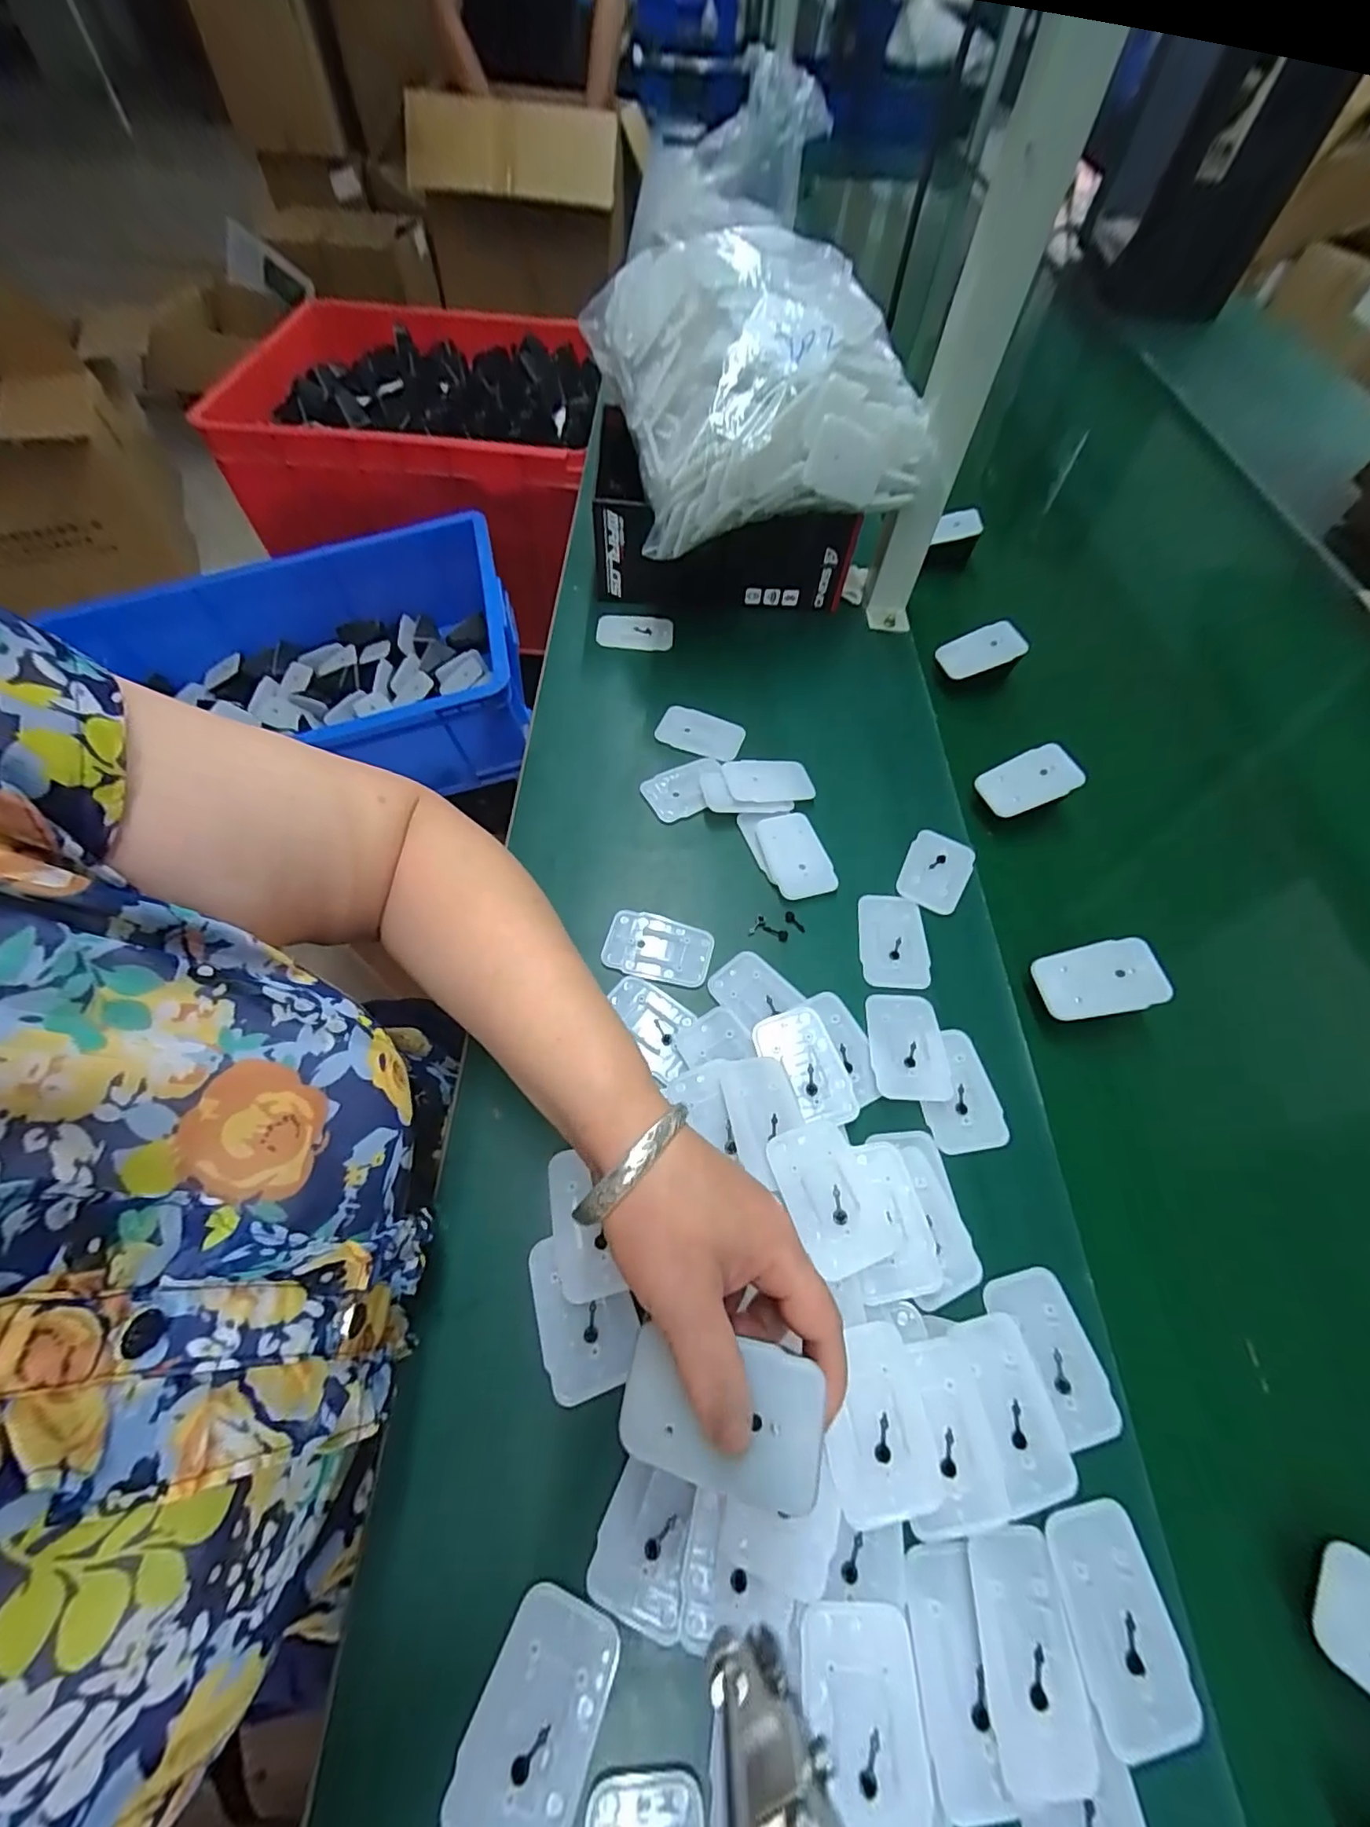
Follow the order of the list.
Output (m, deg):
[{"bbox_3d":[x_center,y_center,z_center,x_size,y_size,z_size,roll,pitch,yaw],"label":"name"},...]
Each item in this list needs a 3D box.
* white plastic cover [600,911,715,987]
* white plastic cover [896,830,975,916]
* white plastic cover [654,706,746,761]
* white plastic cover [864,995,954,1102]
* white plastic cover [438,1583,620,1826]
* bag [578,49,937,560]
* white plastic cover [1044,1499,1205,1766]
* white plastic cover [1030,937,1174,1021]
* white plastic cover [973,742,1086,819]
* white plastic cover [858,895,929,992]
[{"bbox_3d":[-0.018,0.023,0.392,0.069,0.004,0.045,14,61,6],"label":"white plastic cover"},{"bbox_3d":[0.183,-0.032,0.433,0.045,0.004,0.066,29,63,14],"label":"white plastic cover"},{"bbox_3d":[0.013,-0.150,0.490,0.071,0.004,0.041,21,61,10],"label":"white plastic cover"},{"bbox_3d":[0.136,0.080,0.362,0.043,0.010,0.069,5,60,1],"label":"white plastic cover"},{"bbox_3d":[-0.057,0.311,0.226,0.045,0.004,0.071,19,61,9],"label":"white plastic cover"},{"bbox_3d":[0.050,-0.458,0.494,0.223,0.114,0.297,-11,60,-9],"label":"bag"},{"bbox_3d":[0.181,0.296,0.247,0.044,0.005,0.070,-6,60,-6],"label":"white plastic cover"},{"bbox_3d":[0.261,0.042,0.375,0.069,0.004,0.045,-13,63,12],"label":"white plastic cover"},{"bbox_3d":[0.260,-0.102,0.452,0.071,0.011,0.044,-21,68,0],"label":"white plastic cover"},{"bbox_3d":[0.142,0.018,0.405,0.044,0.004,0.068,4,60,0],"label":"white plastic cover"}]

